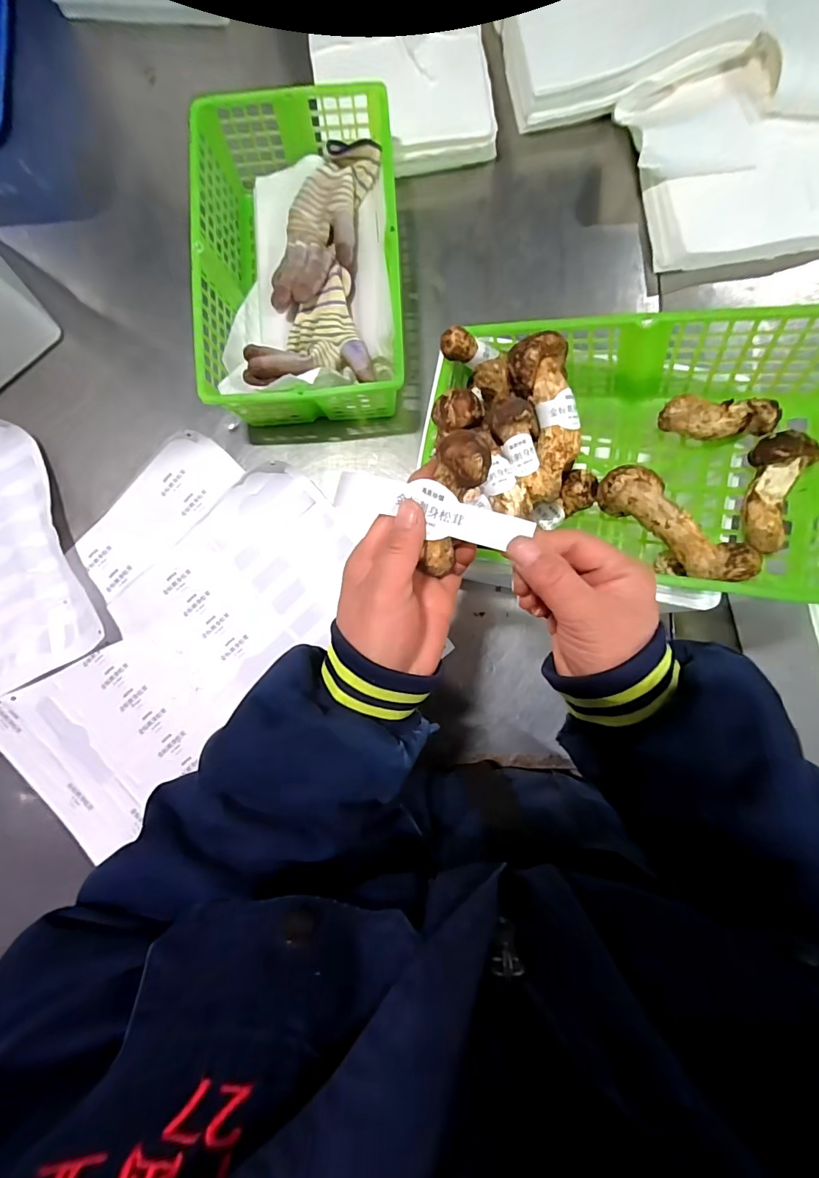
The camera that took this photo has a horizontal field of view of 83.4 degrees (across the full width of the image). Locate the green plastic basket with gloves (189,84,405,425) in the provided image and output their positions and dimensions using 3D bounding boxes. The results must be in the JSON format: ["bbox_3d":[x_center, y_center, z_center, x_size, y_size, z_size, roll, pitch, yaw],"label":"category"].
[{"bbox_3d":[-0.124,-0.374,0.548,0.220,0.106,0.348,-3,86,2],"label":"green plastic basket with gloves"}]

